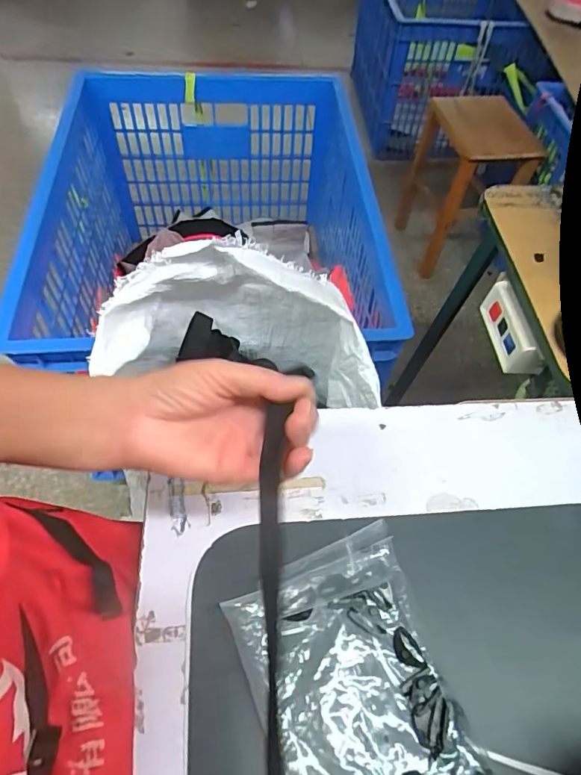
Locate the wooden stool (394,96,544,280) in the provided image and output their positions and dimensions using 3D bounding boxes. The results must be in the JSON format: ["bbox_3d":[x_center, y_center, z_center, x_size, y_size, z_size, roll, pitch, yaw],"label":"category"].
[{"bbox_3d":[0.547,-0.649,1.554,0.241,0.410,0.334,-9,57,-10],"label":"wooden stool"}]

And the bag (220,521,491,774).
[{"bbox_3d":[0.047,0.208,0.333,0.134,0.027,0.181,-18,59,-15],"label":"bag"}]

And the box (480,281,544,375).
[{"bbox_3d":[0.270,-0.071,0.597,0.036,0.050,0.116,-4,56,-6],"label":"box"}]

